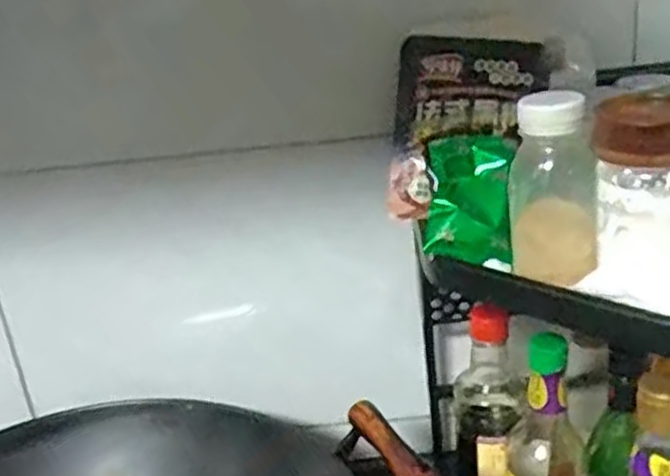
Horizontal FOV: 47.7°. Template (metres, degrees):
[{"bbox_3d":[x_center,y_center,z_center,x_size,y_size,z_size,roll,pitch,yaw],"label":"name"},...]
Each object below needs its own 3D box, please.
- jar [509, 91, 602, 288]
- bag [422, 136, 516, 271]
[{"bbox_3d":[0.138,-0.025,0.476,0.053,0.124,0.046,-1,24,13],"label":"jar"},{"bbox_3d":[0.098,-0.031,0.548,0.062,0.094,0.022,10,-13,-8],"label":"bag"}]

